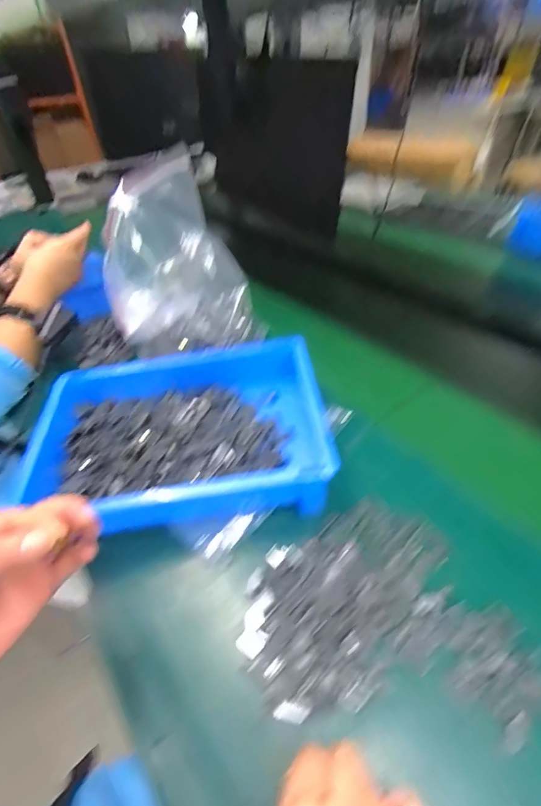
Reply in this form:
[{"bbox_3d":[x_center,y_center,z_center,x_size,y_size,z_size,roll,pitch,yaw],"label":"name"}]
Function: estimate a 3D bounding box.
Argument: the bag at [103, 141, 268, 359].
[{"bbox_3d":[-0.118,-0.174,0.481,0.163,0.193,0.138,-14,43,-12],"label":"bag"}]

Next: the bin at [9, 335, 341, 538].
[{"bbox_3d":[-0.094,0.030,0.433,0.287,0.070,0.206,-6,42,-5],"label":"bin"}]

